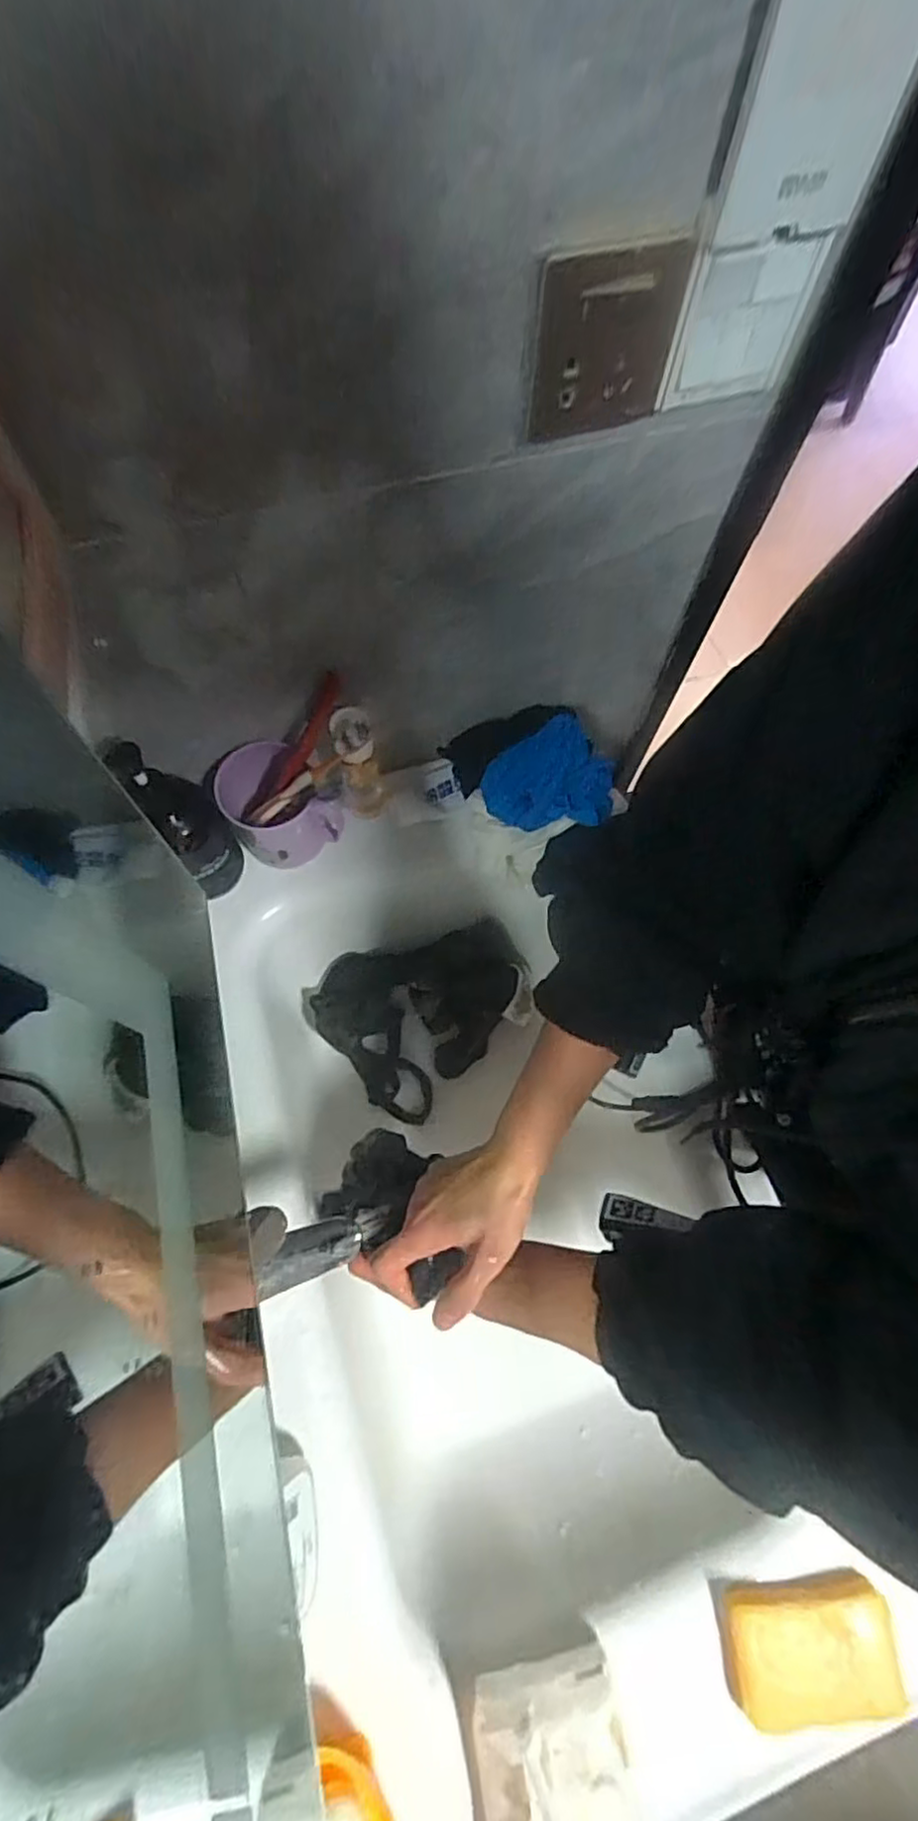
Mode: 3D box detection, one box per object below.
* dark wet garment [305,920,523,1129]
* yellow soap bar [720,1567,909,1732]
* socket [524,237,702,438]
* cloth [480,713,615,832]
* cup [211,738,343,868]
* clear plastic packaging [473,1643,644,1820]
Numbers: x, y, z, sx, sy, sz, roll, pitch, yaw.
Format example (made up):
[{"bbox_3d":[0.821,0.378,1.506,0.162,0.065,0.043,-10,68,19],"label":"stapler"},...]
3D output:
[{"bbox_3d":[-0.038,0.119,0.712,0.211,0.040,0.174,-14,97,-8],"label":"dark wet garment"},{"bbox_3d":[0.235,0.492,0.444,0.108,0.027,0.066,-5,67,-5],"label":"yellow soap bar"},{"bbox_3d":[0.083,-0.322,0.380,0.088,0.091,0.010,-17,69,-10],"label":"socket"},{"bbox_3d":[0.087,-0.127,0.622,0.115,0.051,0.093,16,67,4],"label":"cloth"},{"bbox_3d":[-0.171,-0.092,0.617,0.084,0.097,0.090,1,67,-3],"label":"cup"},{"bbox_3d":[0.059,0.532,0.398,0.097,0.049,0.102,-6,67,-5],"label":"clear plastic packaging"}]

